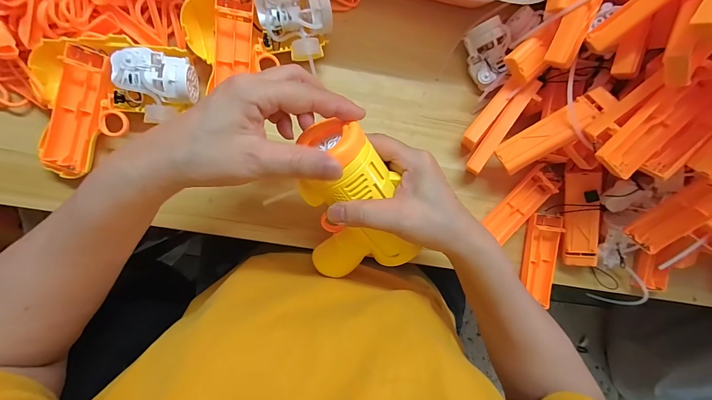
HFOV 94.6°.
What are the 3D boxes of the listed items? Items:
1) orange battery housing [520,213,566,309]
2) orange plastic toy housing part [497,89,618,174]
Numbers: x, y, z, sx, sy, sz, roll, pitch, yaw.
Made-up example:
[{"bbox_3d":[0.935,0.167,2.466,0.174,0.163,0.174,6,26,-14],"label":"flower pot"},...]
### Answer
[{"bbox_3d":[0.213,0.069,0.377,0.033,0.018,0.103,4,91,-8],"label":"orange battery housing"},{"bbox_3d":[0.192,-0.066,0.320,0.106,0.016,0.031,-36,65,21],"label":"orange plastic toy housing part"}]

